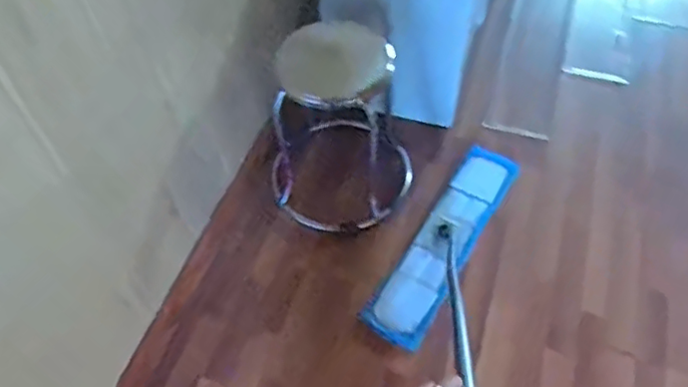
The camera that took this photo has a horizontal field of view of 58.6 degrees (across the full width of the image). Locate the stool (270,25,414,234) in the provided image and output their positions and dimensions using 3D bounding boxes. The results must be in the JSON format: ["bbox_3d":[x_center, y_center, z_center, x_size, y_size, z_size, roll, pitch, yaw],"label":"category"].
[{"bbox_3d":[-0.016,-0.144,1.492,0.354,0.414,0.310,-14,55,-5],"label":"stool"}]

